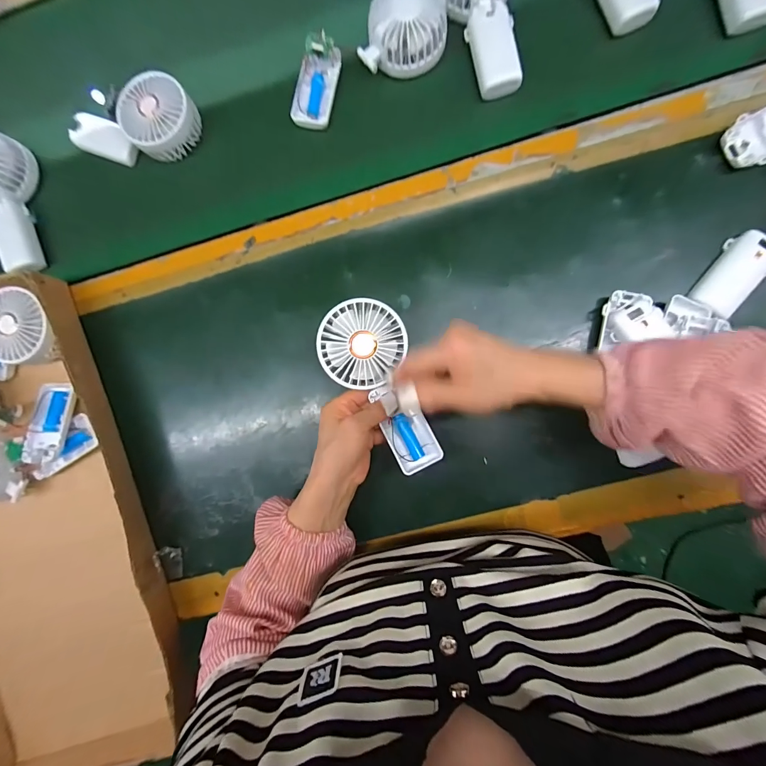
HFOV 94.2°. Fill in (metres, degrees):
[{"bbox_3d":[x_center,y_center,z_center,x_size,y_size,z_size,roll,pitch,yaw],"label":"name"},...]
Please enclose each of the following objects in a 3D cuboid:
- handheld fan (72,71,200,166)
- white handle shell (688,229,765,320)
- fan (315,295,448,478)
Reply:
[{"bbox_3d":[-0.314,-0.319,0.438,0.176,0.050,0.083,2,86,6],"label":"handheld fan"},{"bbox_3d":[0.362,-0.111,0.364,0.047,0.014,0.094,35,90,7],"label":"white handle shell"},{"bbox_3d":[0.001,0.003,0.361,0.080,0.031,0.178,-26,100,4],"label":"fan"}]

